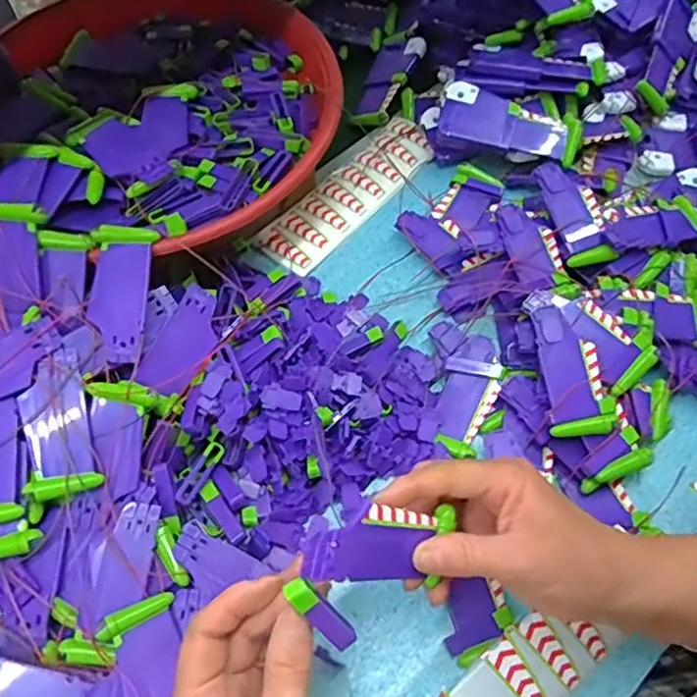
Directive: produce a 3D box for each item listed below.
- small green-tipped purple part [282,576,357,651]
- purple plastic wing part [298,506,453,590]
[{"bbox_3d":[-0.012,0.124,0.283,0.011,0.007,0.044,-42,110,-18],"label":"small green-tipped purple part"},{"bbox_3d":[0.016,0.097,0.298,0.082,0.005,0.034,13,88,-35],"label":"purple plastic wing part"}]

